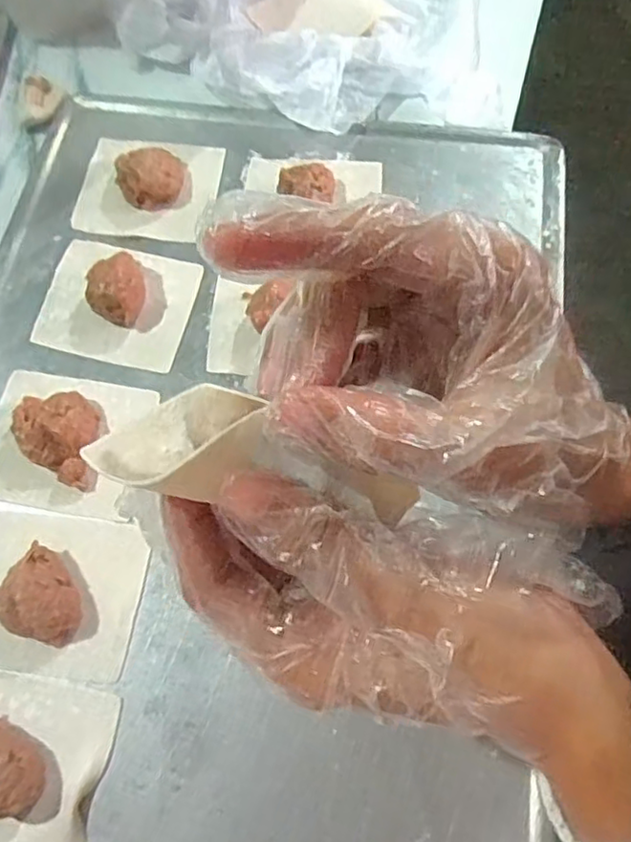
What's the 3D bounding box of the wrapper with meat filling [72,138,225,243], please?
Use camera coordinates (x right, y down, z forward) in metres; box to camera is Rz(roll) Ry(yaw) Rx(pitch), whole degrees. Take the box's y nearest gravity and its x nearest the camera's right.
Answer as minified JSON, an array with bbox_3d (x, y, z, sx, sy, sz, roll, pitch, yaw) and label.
[{"bbox_3d":[-0.105,-0.150,0.393,0.083,0.022,0.072,6,69,3],"label":"wrapper with meat filling"}]

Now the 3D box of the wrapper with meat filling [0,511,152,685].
[{"bbox_3d":[-0.127,0.079,0.302,0.083,0.023,0.073,8,69,4],"label":"wrapper with meat filling"}]

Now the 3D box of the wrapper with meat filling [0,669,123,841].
[{"bbox_3d":[-0.135,0.148,0.274,0.081,0.025,0.073,9,69,4],"label":"wrapper with meat filling"}]

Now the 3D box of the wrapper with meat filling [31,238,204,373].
[{"bbox_3d":[-0.116,-0.073,0.363,0.083,0.027,0.072,12,69,5],"label":"wrapper with meat filling"}]

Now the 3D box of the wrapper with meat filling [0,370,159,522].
[{"bbox_3d":[-0.134,0.007,0.332,0.080,0.017,0.073,8,69,4],"label":"wrapper with meat filling"}]

